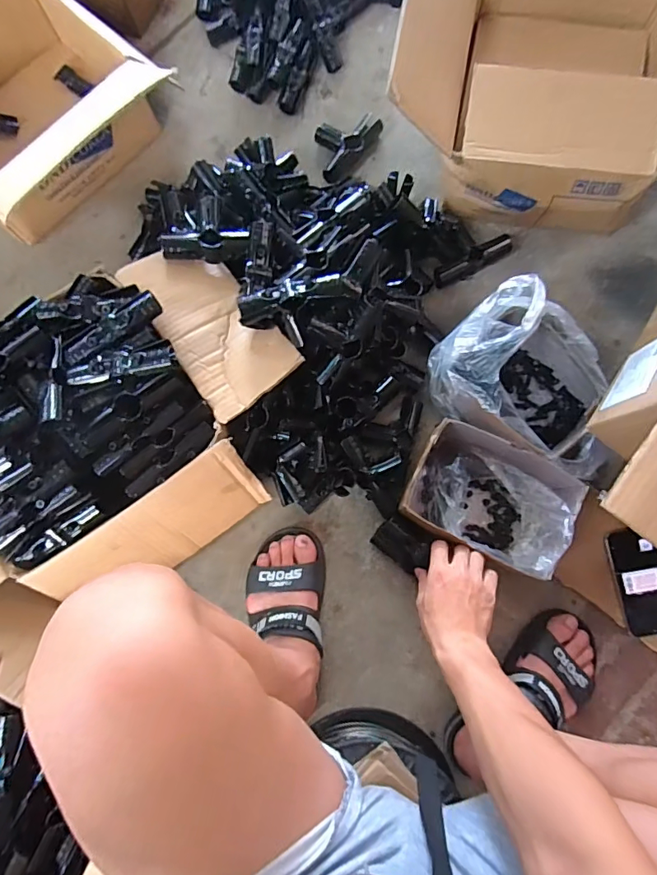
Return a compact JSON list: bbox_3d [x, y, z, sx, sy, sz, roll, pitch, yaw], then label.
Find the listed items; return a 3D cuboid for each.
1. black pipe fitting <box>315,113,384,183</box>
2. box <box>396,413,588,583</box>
[{"bbox_3d":[0.022,-0.502,0.815,0.083,0.029,0.142,42,83,8],"label":"black pipe fitting"},{"bbox_3d":[0.214,0.082,0.655,0.203,0.099,0.154,27,82,6],"label":"box"}]

